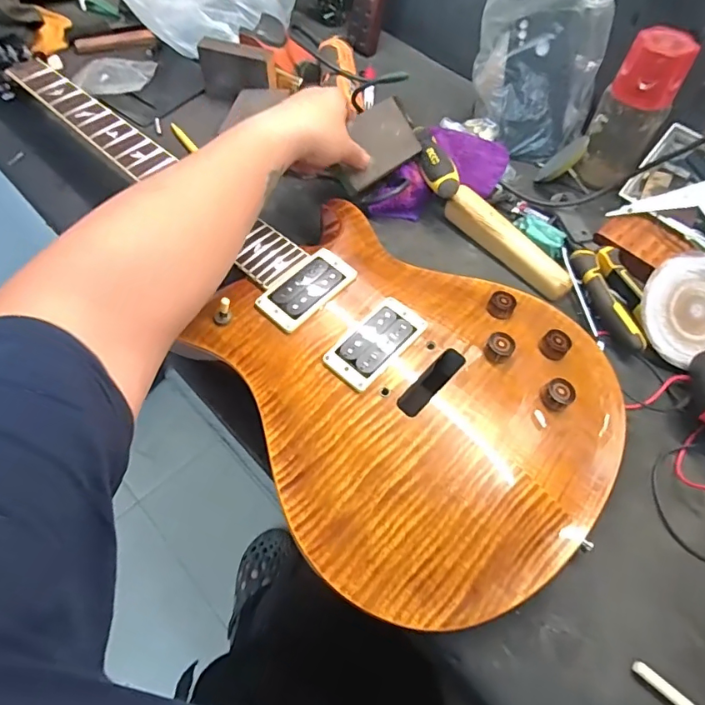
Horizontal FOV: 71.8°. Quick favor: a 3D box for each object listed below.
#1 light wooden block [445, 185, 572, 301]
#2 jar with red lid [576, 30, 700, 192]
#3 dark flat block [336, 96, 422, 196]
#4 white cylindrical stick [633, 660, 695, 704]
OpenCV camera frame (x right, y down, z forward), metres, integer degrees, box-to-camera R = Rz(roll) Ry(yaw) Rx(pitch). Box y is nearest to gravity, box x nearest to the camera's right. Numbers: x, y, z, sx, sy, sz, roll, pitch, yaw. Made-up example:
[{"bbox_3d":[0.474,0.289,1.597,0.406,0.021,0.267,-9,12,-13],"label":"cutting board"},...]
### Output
[{"bbox_3d":[0.171,-0.125,0.542,0.027,0.035,0.168,-37,68,-18],"label":"light wooden block"},{"bbox_3d":[0.320,-0.274,0.562,0.071,0.159,0.058,24,61,12],"label":"jar with red lid"},{"bbox_3d":[0.023,-0.237,0.561,0.105,0.008,0.069,-35,101,-7],"label":"dark flat block"},{"bbox_3d":[0.229,0.244,0.349,0.052,0.007,0.010,37,65,19],"label":"white cylindrical stick"}]

